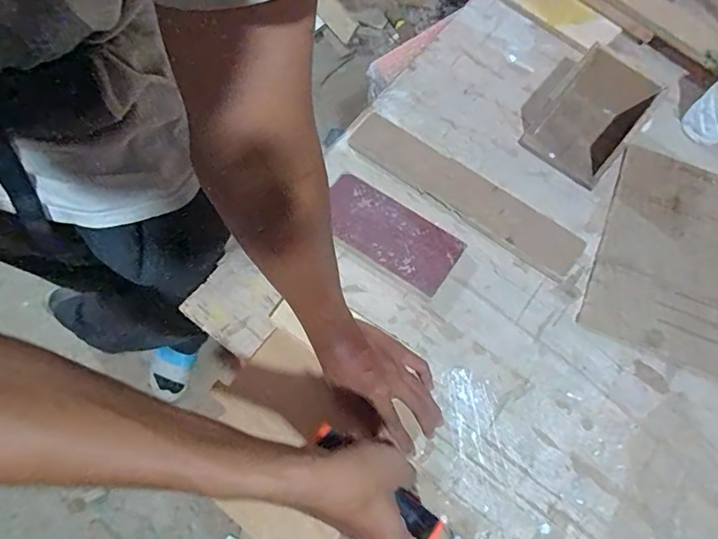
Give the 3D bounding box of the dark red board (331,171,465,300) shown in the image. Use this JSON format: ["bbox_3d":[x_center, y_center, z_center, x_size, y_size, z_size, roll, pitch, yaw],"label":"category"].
[{"bbox_3d":[0.037,-0.046,0.639,0.187,0.023,0.087,33,72,12],"label":"dark red board"}]

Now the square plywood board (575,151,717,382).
[{"bbox_3d":[0.473,0.002,0.635,0.309,0.012,0.289,21,70,7],"label":"square plywood board"}]

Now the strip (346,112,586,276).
[{"bbox_3d":[0.141,-0.110,0.663,0.343,0.022,0.064,36,72,12],"label":"strip"}]

